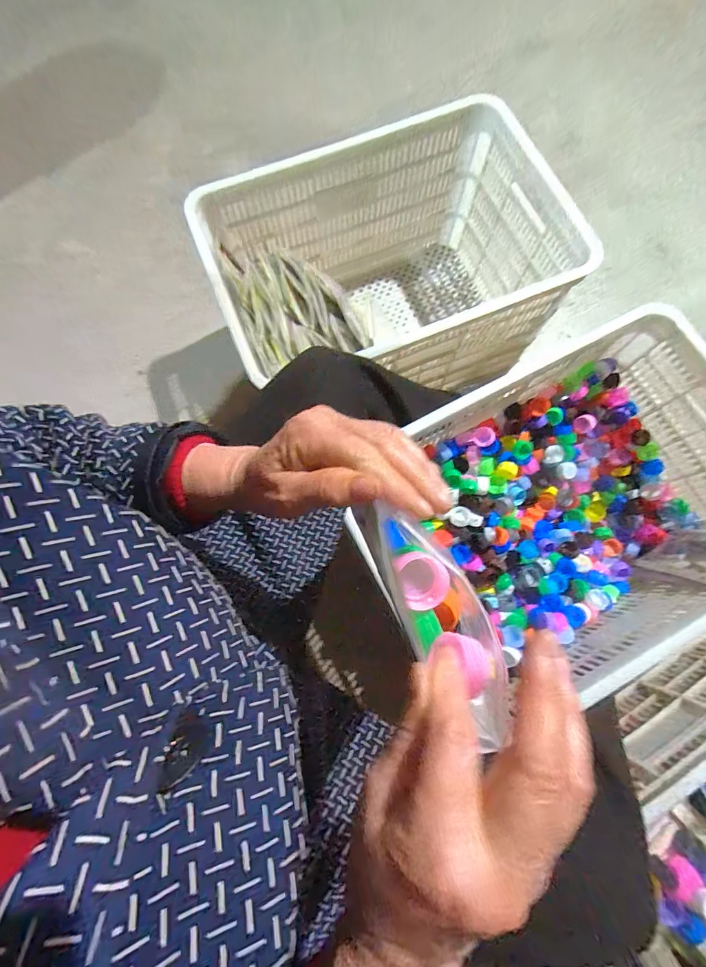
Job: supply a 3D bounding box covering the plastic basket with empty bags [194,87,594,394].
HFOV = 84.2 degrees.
[{"bbox_3d":[0.071,-0.389,0.788,0.599,0.310,0.397,-22,77,-4],"label":"plastic basket with empty bags"}]

